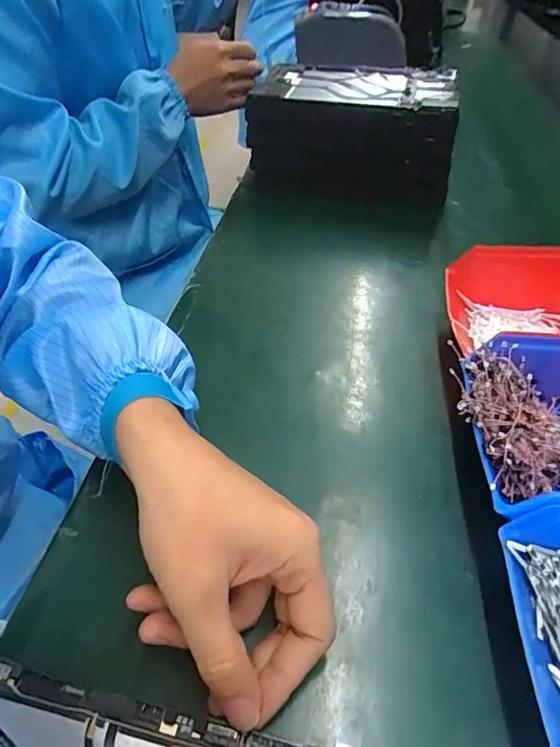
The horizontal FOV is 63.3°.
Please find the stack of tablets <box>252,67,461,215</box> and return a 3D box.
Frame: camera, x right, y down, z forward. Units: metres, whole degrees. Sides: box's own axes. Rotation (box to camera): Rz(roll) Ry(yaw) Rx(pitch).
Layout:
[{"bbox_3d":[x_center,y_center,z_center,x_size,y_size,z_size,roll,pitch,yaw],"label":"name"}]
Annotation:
[{"bbox_3d":[0.097,-0.301,0.589,0.255,0.142,0.151,18,47,12],"label":"stack of tablets"}]

